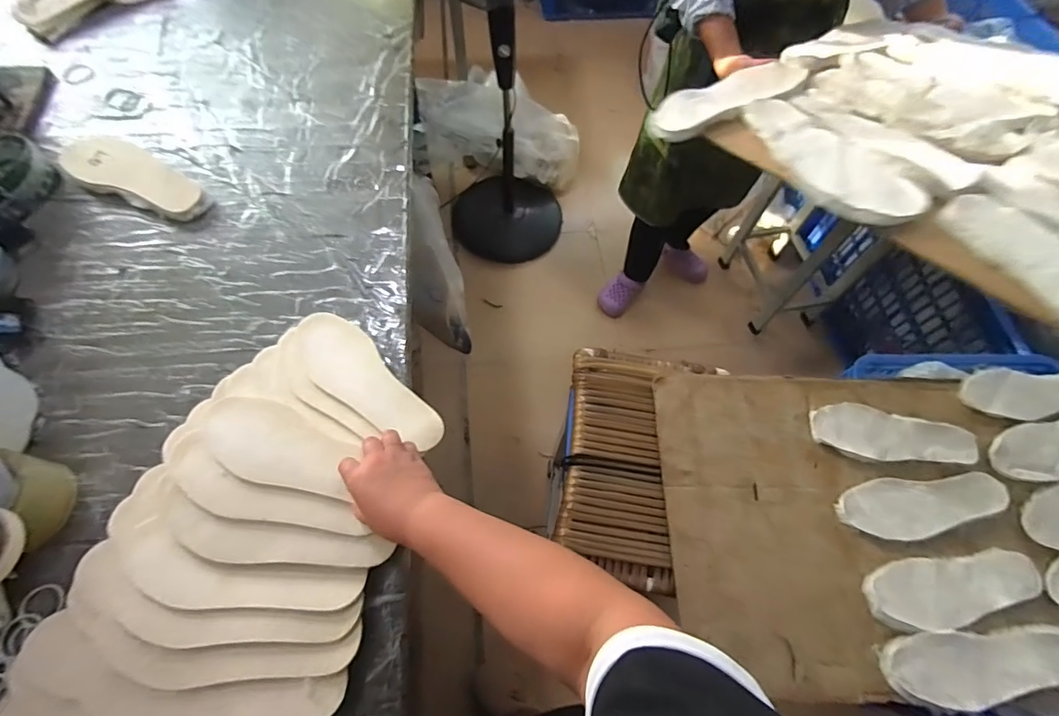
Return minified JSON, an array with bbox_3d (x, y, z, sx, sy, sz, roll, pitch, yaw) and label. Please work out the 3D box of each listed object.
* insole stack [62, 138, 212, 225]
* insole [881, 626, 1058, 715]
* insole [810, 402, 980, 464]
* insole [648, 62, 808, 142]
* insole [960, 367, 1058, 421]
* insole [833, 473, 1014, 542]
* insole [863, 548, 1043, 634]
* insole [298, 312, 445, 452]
[{"bbox_3d":[-0.644,-0.296,0.784,0.274,0.023,0.095,23,68,8],"label":"insole stack"},{"bbox_3d":[0.630,0.430,0.664,0.278,0.016,0.094,0,64,-3],"label":"insole"},{"bbox_3d":[0.610,0.135,0.808,0.262,0.014,0.093,13,64,3],"label":"insole"},{"bbox_3d":[0.288,-0.373,0.683,0.251,0.034,0.081,-26,68,-15],"label":"insole"},{"bbox_3d":[0.914,0.063,0.860,0.278,0.018,0.089,1,64,-3],"label":"insole"},{"bbox_3d":[0.628,0.235,0.761,0.279,0.015,0.092,-2,64,-4],"label":"insole"},{"bbox_3d":[0.628,0.339,0.706,0.265,0.019,0.090,-4,64,-5],"label":"insole"},{"bbox_3d":[-0.215,0.026,0.625,0.262,0.020,0.084,38,71,20],"label":"insole"}]

